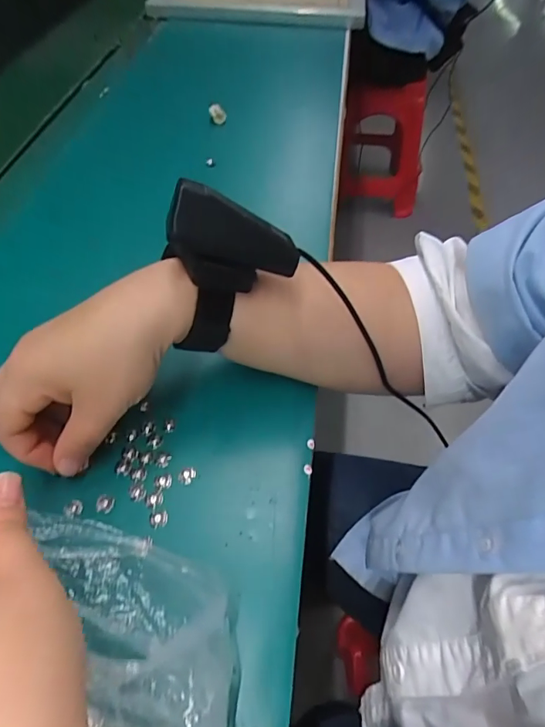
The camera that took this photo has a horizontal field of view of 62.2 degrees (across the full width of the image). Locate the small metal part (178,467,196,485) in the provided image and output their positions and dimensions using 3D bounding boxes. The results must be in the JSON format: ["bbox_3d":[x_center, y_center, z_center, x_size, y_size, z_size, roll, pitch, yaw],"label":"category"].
[{"bbox_3d":[-0.053,0.069,0.280,0.010,0.004,0.012,22,54,18],"label":"small metal part"}]

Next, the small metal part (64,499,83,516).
[{"bbox_3d":[-0.118,0.085,0.266,0.010,0.004,0.010,-1,50,1],"label":"small metal part"}]

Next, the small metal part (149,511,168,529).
[{"bbox_3d":[-0.067,0.090,0.263,0.011,0.004,0.009,-8,51,-5],"label":"small metal part"}]

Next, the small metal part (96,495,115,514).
[{"bbox_3d":[-0.100,0.083,0.270,0.010,0.004,0.010,11,51,10],"label":"small metal part"}]

